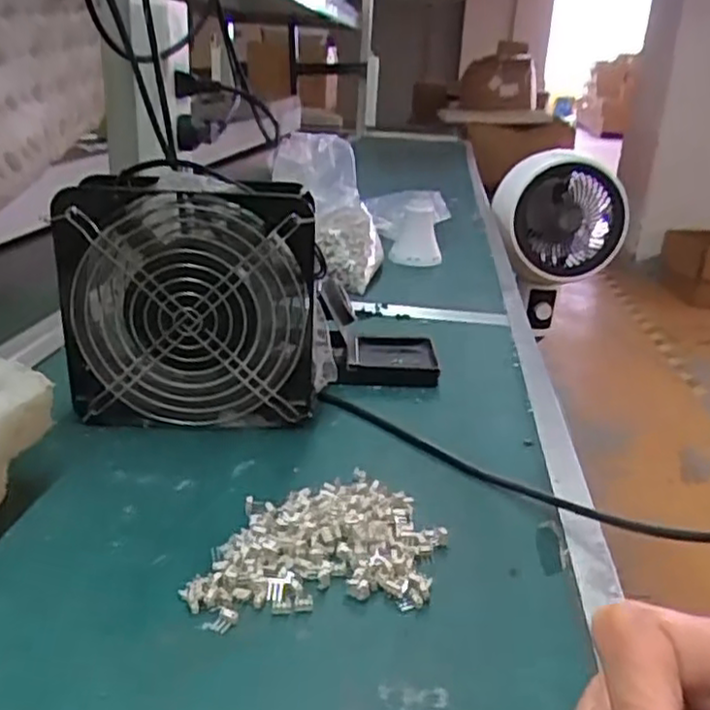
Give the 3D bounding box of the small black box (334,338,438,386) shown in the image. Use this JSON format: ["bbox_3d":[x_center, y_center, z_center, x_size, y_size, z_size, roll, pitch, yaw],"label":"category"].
[{"bbox_3d":[0.025,0.004,0.563,0.081,0.014,0.076,1,22,-6],"label":"small black box"}]

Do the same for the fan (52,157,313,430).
[{"bbox_3d":[-0.098,-0.032,0.449,0.156,0.152,0.052,2,22,-3],"label":"fan"}]

